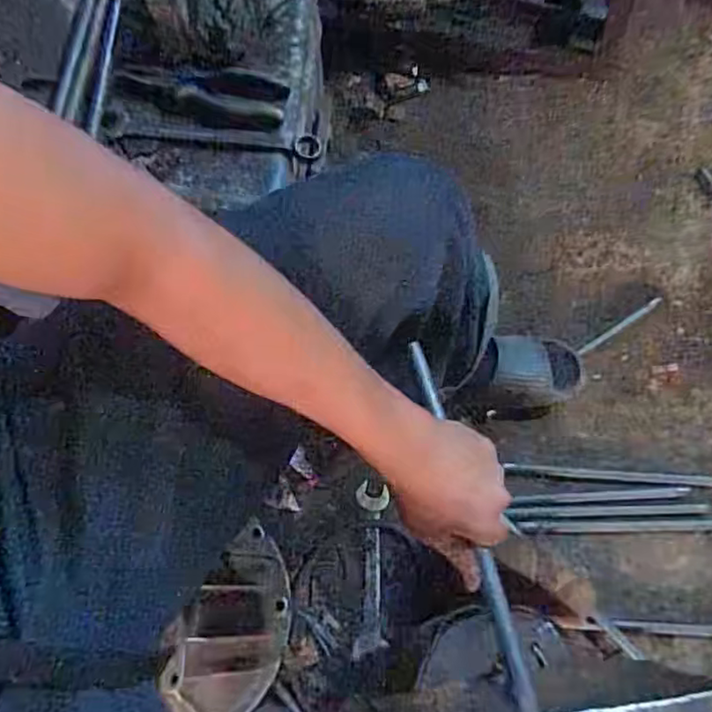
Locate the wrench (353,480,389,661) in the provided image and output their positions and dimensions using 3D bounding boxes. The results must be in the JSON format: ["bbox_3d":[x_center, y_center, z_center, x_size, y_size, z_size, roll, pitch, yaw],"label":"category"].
[{"bbox_3d":[0.020,0.285,0.840,0.042,0.010,0.219,1,73,-1],"label":"wrench"}]

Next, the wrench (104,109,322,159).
[{"bbox_3d":[-0.143,-0.215,0.608,0.219,0.006,0.024,9,90,7],"label":"wrench"}]

